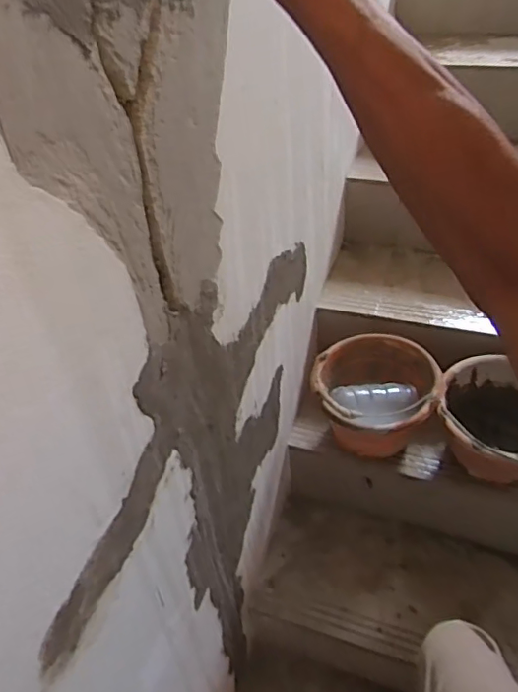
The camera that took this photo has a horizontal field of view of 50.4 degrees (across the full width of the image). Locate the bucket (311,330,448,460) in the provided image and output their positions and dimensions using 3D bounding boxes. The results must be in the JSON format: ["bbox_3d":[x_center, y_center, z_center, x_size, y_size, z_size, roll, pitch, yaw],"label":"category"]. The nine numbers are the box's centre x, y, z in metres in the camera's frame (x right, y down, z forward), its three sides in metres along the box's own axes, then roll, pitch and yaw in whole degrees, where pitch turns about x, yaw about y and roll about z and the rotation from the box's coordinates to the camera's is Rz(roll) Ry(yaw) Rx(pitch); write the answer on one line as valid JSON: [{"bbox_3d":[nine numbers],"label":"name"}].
[{"bbox_3d":[0.233,0.115,1.107,0.236,0.184,0.222,-3,42,3],"label":"bucket"}]

